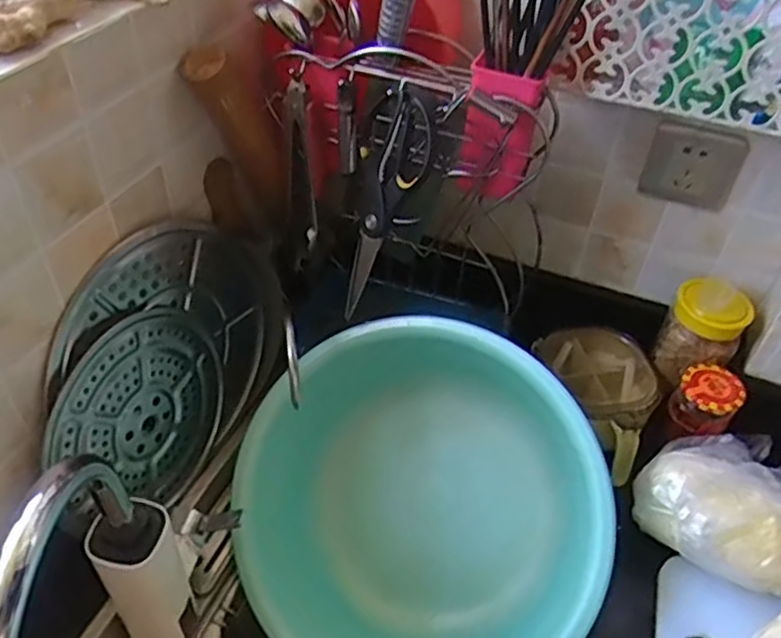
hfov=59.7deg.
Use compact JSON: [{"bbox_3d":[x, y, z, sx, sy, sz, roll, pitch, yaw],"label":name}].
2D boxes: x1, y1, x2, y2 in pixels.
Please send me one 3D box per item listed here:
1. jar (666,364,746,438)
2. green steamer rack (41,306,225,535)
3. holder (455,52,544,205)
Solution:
[{"bbox_3d":[0.352,0.088,0.757,0.064,0.054,0.061,2,44,-2],"label":"jar"},{"bbox_3d":[-0.238,0.092,0.670,0.009,0.197,0.212,12,5,24],"label":"green steamer rack"},{"bbox_3d":[0.096,-0.163,0.616,0.061,0.118,0.053,9,45,6],"label":"holder"}]

